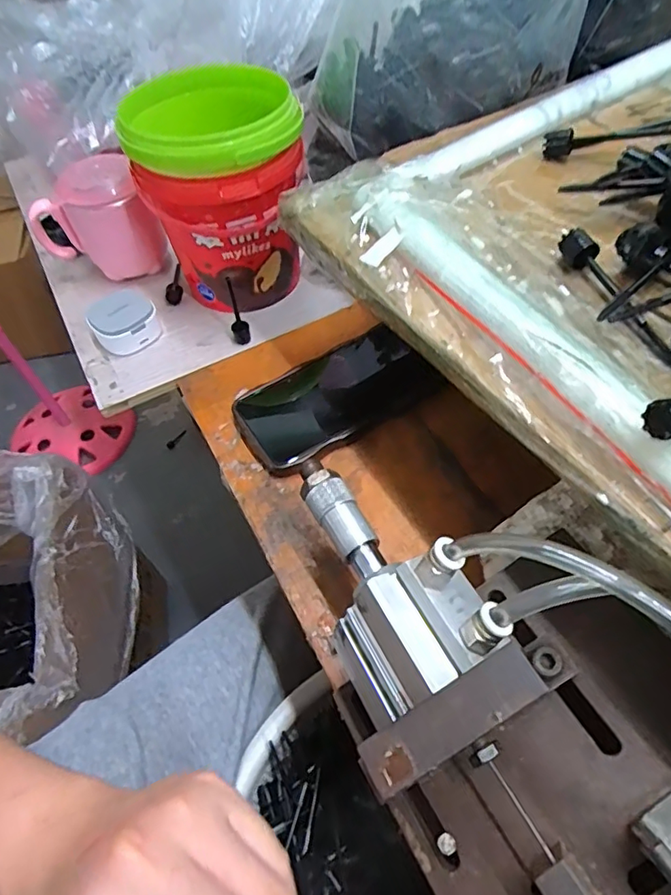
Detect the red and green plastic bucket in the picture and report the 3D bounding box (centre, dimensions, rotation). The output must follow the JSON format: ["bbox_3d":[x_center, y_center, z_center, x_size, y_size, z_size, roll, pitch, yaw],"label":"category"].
[{"bbox_3d":[-0.092,-0.205,0.446,0.127,0.157,0.124,-16,55,-7],"label":"red and green plastic bucket"}]

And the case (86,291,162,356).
[{"bbox_3d":[-0.186,-0.111,0.459,0.052,0.034,0.051,-29,57,-15],"label":"case"}]

